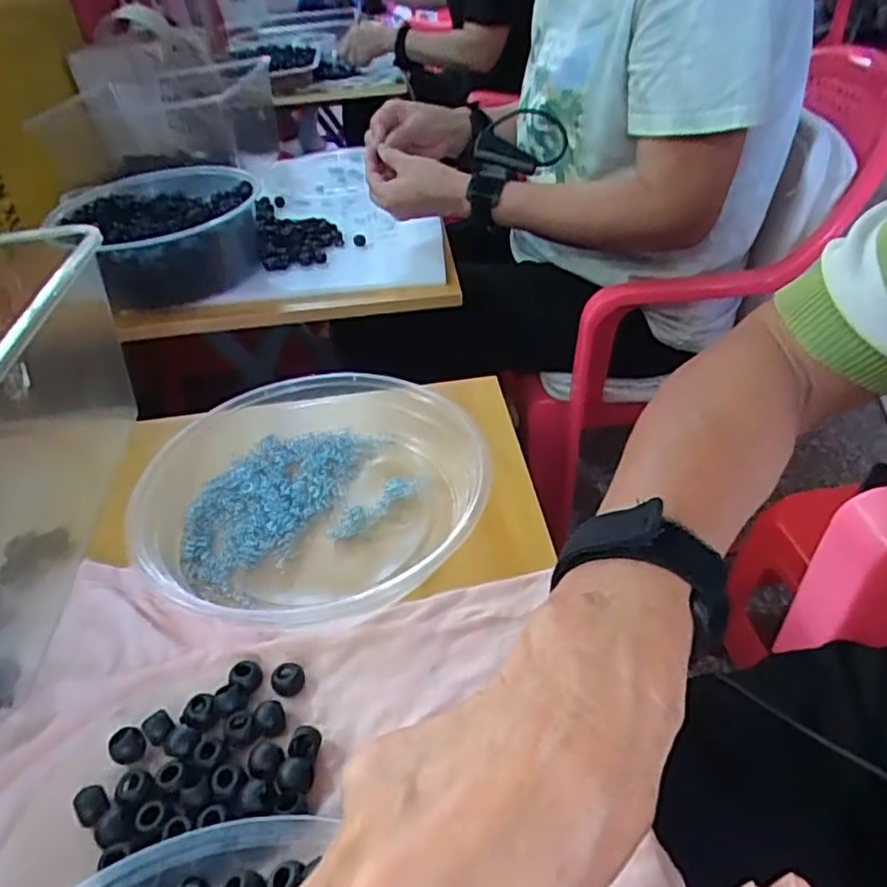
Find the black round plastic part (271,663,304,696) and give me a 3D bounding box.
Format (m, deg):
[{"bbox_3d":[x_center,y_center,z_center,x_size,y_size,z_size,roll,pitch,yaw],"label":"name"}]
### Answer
[{"bbox_3d":[-0.075,0.113,0.318,0.014,0.009,0.015,-3,39,2],"label":"black round plastic part"}]

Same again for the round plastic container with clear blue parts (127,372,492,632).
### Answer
[{"bbox_3d":[-0.085,0.027,0.412,0.209,0.038,0.195,-2,38,1],"label":"round plastic container with clear blue parts"}]

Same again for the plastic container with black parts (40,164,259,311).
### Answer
[{"bbox_3d":[-0.331,-0.250,0.793,0.217,0.089,0.223,-17,41,-15],"label":"plastic container with black parts"}]

